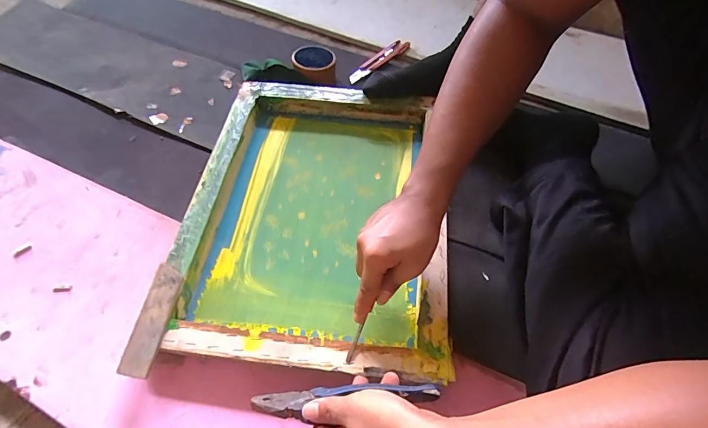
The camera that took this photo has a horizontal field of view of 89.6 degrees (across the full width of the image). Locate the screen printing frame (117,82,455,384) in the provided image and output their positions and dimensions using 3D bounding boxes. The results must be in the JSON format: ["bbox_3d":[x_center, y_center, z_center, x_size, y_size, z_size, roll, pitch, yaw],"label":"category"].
[{"bbox_3d":[-0.066,-0.010,0.537,0.377,0.052,0.467,0,60,1],"label":"screen printing frame"}]

